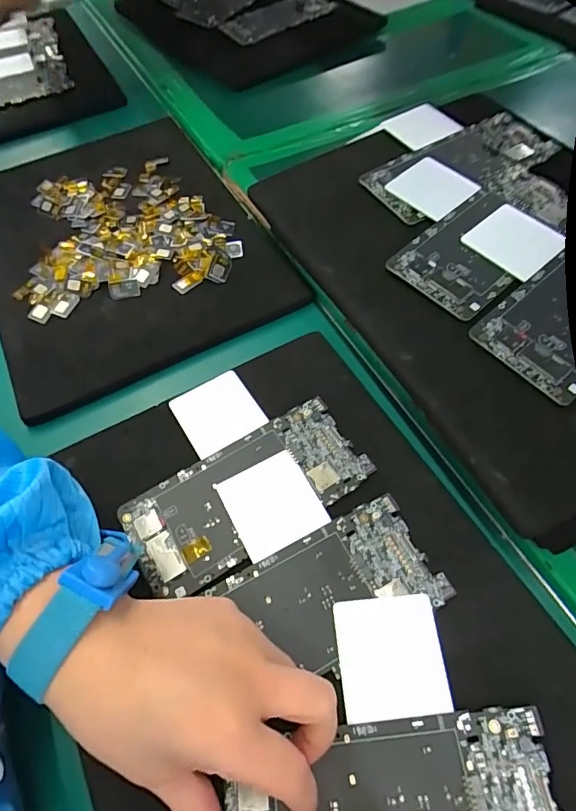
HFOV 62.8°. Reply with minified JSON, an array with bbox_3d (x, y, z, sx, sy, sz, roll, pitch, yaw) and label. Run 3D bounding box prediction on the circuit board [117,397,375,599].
[{"bbox_3d":[-0.026,0.056,0.306,0.152,0.004,0.069,-29,61,-14],"label":"circuit board"}]

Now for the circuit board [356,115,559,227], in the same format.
[{"bbox_3d":[0.145,-0.200,0.387,0.159,0.008,0.076,-26,61,-12],"label":"circuit board"}]

